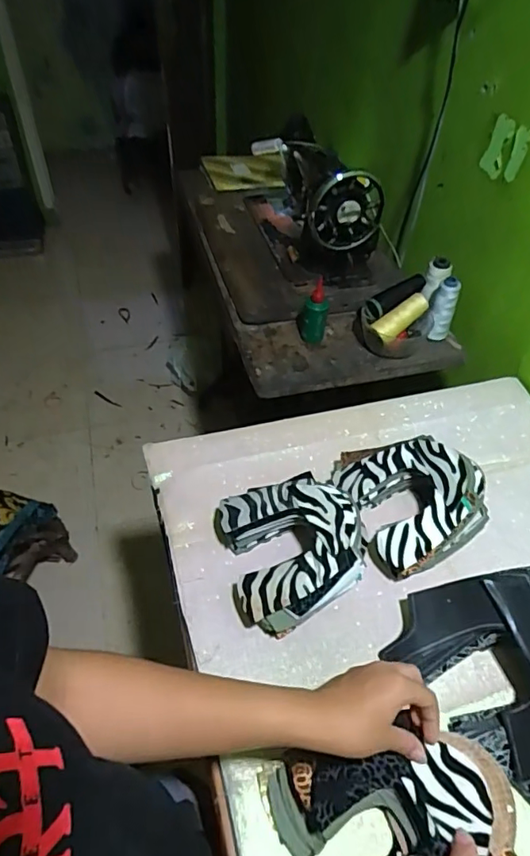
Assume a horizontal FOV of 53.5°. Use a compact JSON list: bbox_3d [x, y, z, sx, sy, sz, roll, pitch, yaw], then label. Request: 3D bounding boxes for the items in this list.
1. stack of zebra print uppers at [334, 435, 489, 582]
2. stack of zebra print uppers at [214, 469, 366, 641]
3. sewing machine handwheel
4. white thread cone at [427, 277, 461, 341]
[{"bbox_3d":[0.190,0.079,0.672,0.162,0.087,0.177,-17,51,-17],"label":"stack of zebra print uppers"},{"bbox_3d":[0.036,0.136,0.615,0.161,0.078,0.168,-11,49,-12],"label":"stack of zebra print uppers"},{"bbox_3d":[0.142,-0.384,0.914,0.127,0.150,0.037,-13,59,0],"label":"sewing machine handwheel"},{"bbox_3d":[0.309,-0.199,0.920,0.040,0.121,0.040,21,50,16],"label":"white thread cone"}]

